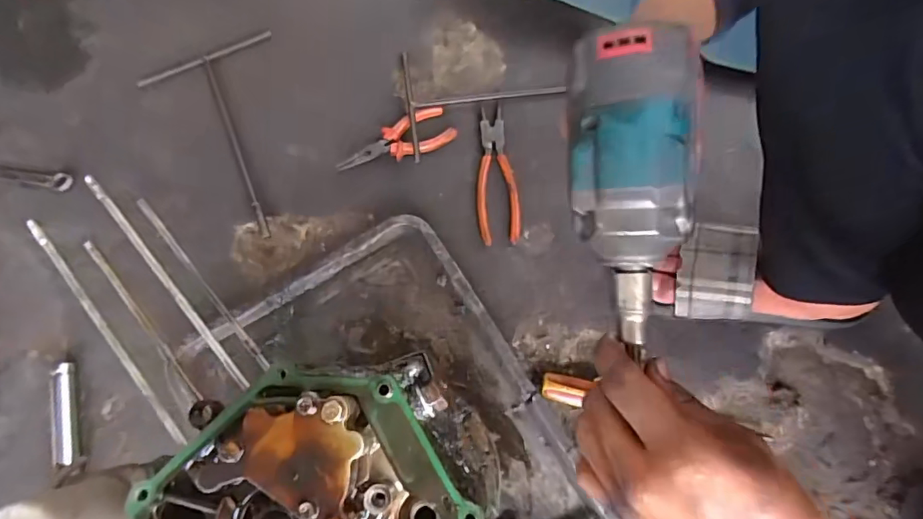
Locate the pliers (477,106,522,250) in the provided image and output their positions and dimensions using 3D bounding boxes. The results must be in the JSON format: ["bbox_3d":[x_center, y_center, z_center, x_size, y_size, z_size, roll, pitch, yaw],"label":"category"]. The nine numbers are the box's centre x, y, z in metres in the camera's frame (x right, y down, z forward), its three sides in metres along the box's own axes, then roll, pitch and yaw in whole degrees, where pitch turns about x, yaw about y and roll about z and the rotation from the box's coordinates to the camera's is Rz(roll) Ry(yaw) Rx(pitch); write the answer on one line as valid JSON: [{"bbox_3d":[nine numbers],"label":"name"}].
[{"bbox_3d":[0.047,-0.109,0.641,0.052,0.019,0.182,0,74,0],"label":"pliers"}]

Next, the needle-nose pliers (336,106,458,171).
[{"bbox_3d":[-0.087,-0.152,0.650,0.156,0.021,0.055,-27,76,-7],"label":"needle-nose pliers"}]

